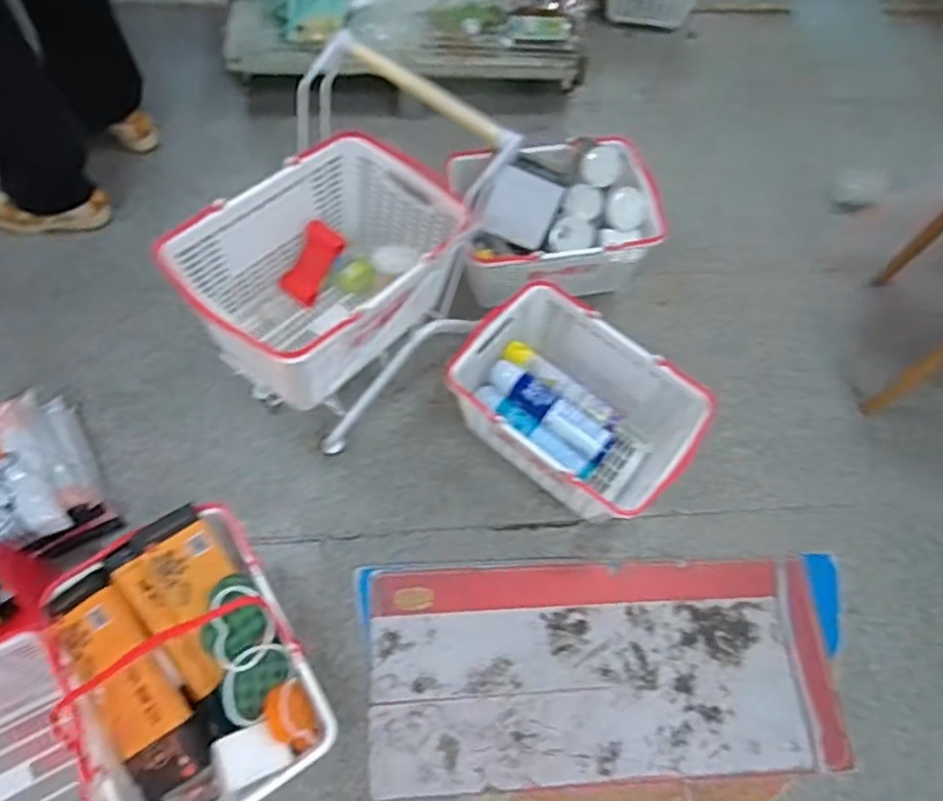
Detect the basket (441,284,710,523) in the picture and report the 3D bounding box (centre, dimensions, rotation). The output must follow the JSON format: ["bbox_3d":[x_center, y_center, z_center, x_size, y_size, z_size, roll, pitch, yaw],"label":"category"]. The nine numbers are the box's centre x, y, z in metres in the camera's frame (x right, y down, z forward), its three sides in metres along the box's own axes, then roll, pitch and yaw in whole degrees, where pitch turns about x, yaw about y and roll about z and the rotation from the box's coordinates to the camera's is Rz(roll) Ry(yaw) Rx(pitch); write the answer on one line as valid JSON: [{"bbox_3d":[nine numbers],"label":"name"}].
[{"bbox_3d":[0.209,0.022,1.345,0.441,0.266,0.317,39,68,15],"label":"basket"}]

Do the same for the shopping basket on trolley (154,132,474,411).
[{"bbox_3d":[-0.232,-0.221,1.135,0.460,0.254,0.307,-41,72,-20],"label":"shopping basket on trolley"}]

